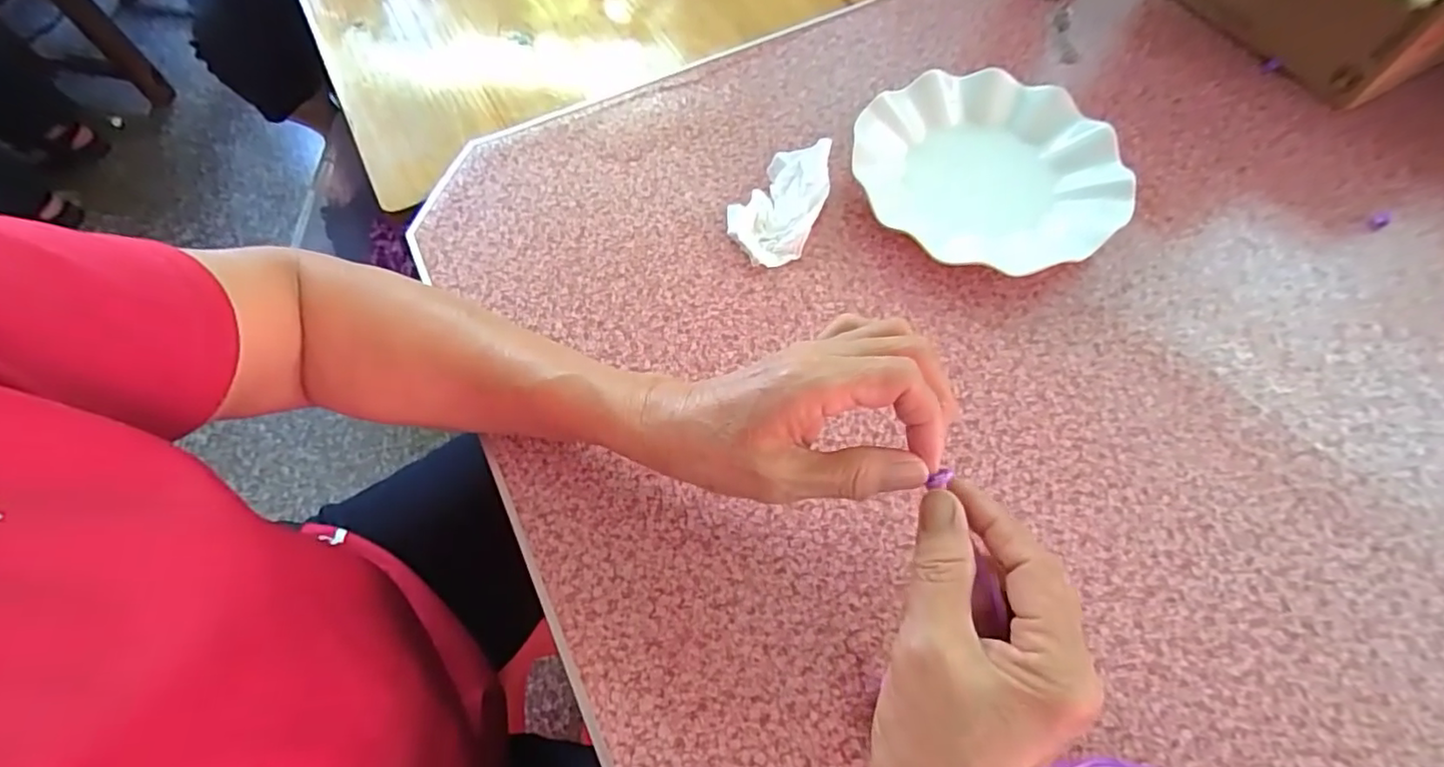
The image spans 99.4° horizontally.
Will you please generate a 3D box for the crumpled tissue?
[{"bbox_3d":[0.041,-0.130,0.435,0.058,0.028,0.095,23,67,13],"label":"crumpled tissue"}]

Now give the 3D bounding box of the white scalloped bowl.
[{"bbox_3d":[0.192,-0.157,0.446,0.184,0.025,0.177,-1,64,2],"label":"white scalloped bowl"}]

